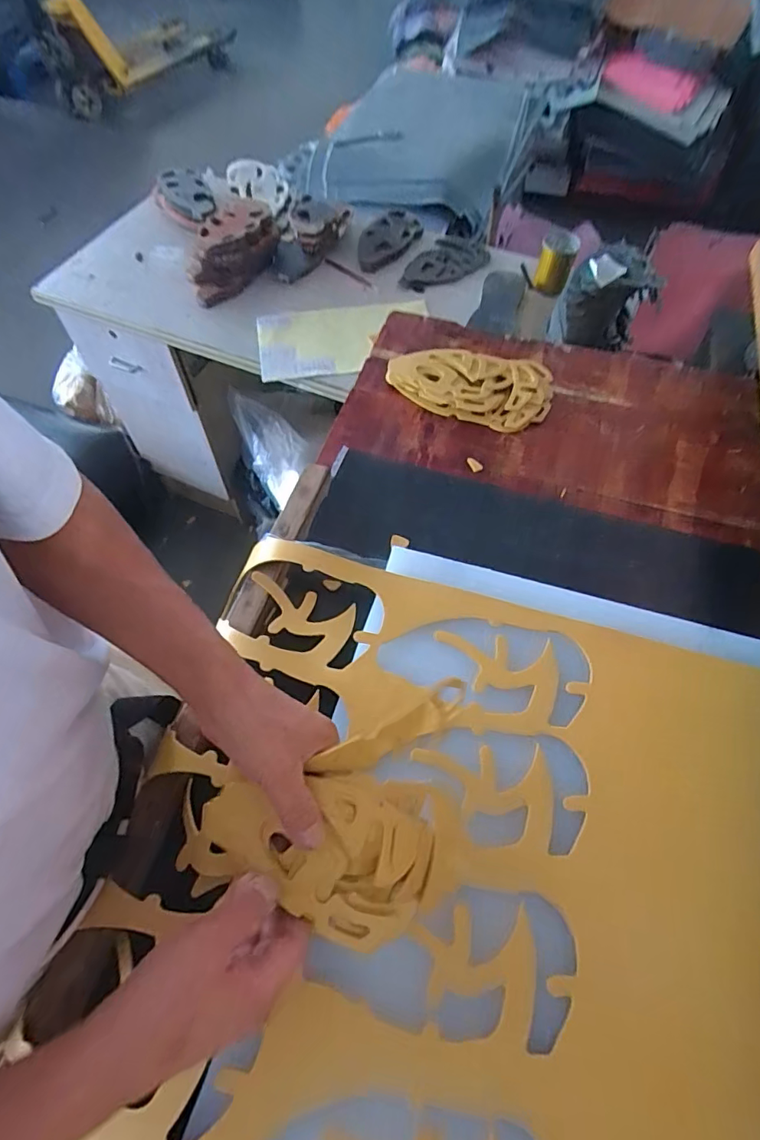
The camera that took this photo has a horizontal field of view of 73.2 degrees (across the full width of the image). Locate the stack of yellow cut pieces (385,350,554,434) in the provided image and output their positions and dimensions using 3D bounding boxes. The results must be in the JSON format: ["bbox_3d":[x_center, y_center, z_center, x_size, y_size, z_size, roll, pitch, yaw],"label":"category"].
[{"bbox_3d":[0.129,-0.271,0.743,0.235,0.023,0.130,13,61,6],"label":"stack of yellow cut pieces"}]

